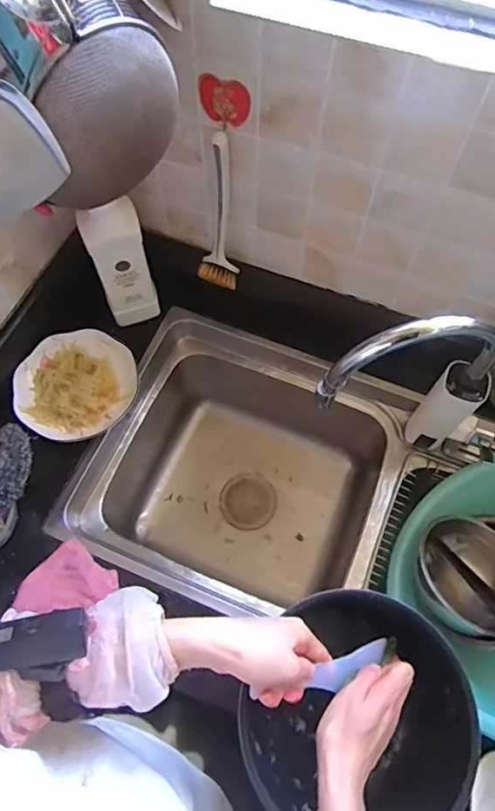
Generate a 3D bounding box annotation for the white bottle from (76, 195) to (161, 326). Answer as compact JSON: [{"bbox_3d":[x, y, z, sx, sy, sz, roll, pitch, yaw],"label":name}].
[{"bbox_3d":[-0.190,-0.209,0.782,0.077,0.220,0.039,-18,67,-9],"label":"white bottle"}]

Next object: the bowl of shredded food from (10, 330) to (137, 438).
[{"bbox_3d":[-0.268,-0.034,0.812,0.174,0.029,0.180,0,65,-1],"label":"bowl of shredded food"}]

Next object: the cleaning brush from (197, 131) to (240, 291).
[{"bbox_3d":[-0.044,-0.254,0.710,0.057,0.233,0.042,1,65,0],"label":"cleaning brush"}]

